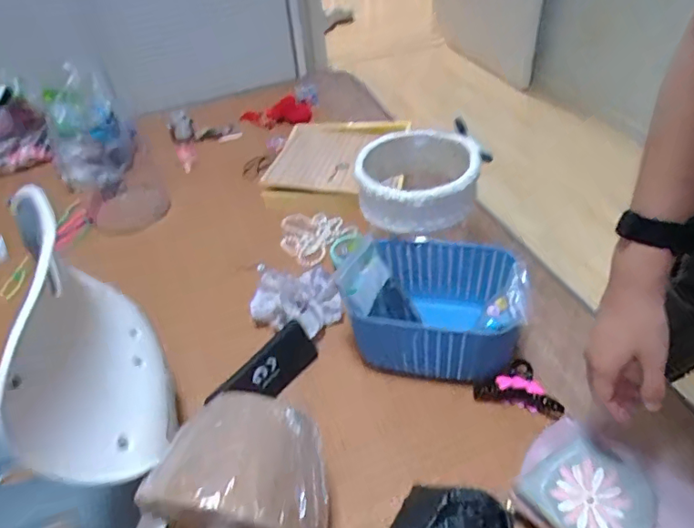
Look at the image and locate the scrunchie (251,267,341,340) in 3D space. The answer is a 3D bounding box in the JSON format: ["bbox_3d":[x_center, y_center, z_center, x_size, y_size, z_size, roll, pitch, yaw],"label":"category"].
[{"bbox_3d":[-0.080,0.056,0.780,0.130,0.069,0.109,-3,41,3],"label":"scrunchie"}]

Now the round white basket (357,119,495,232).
[{"bbox_3d":[0.109,-0.124,0.765,0.179,0.104,0.178,-3,41,3],"label":"round white basket"}]

